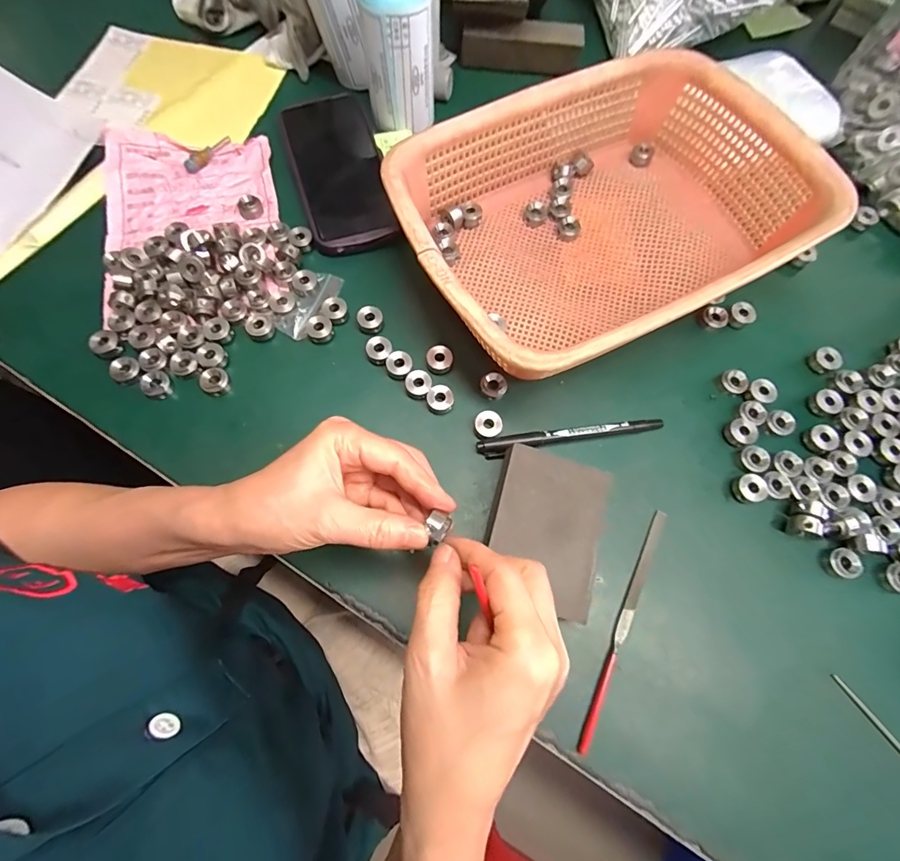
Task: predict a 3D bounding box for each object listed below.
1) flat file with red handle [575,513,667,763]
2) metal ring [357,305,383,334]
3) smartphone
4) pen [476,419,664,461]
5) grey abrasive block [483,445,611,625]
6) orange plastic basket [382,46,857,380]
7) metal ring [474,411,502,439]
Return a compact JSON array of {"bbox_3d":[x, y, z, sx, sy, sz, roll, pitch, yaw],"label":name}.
[{"bbox_3d":[0.112,0.123,0.277,0.010,0.009,0.155,27,72,7],"label":"flat file with red handle"},{"bbox_3d":[-0.062,-0.086,0.337,0.020,0.008,0.019,1,71,-2],"label":"metal ring"},{"bbox_3d":[-0.100,-0.235,0.382,0.076,0.017,0.172,-15,72,-7],"label":"smartphone"},{"bbox_3d":[0.088,0.004,0.317,0.136,0.013,0.013,-9,72,-5],"label":"pen"},{"bbox_3d":[0.059,0.064,0.281,0.072,0.033,0.094,16,71,3],"label":"grey abrasive block"},{"bbox_3d":[0.114,-0.165,0.331,0.300,0.077,0.217,-28,74,-11],"label":"orange plastic basket"},{"bbox_3d":[0.027,-0.003,0.314,0.020,0.012,0.020,1,71,-2],"label":"metal ring"}]

